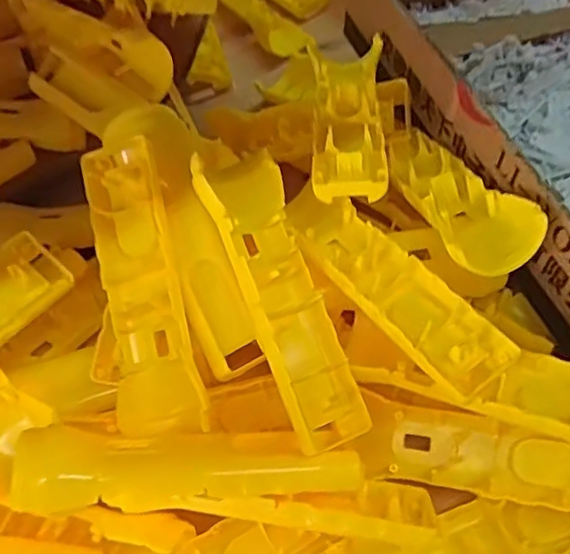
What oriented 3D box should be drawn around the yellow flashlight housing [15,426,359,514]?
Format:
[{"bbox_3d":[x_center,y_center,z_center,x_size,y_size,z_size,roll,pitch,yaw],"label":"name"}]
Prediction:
[{"bbox_3d":[-0.043,0.092,0.305,0.158,0.016,0.038,3,55,-11],"label":"yellow flashlight housing"}]

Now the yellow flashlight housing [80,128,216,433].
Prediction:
[{"bbox_3d":[-0.079,0.003,0.342,0.044,0.024,0.160,-13,82,-4],"label":"yellow flashlight housing"}]

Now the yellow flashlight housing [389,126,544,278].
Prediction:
[{"bbox_3d":[0.100,-0.048,0.380,0.046,0.039,0.133,-20,43,-9],"label":"yellow flashlight housing"}]

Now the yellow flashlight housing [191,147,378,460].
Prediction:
[{"bbox_3d":[0.001,0.011,0.330,0.043,0.035,0.157,-21,84,-9],"label":"yellow flashlight housing"}]

